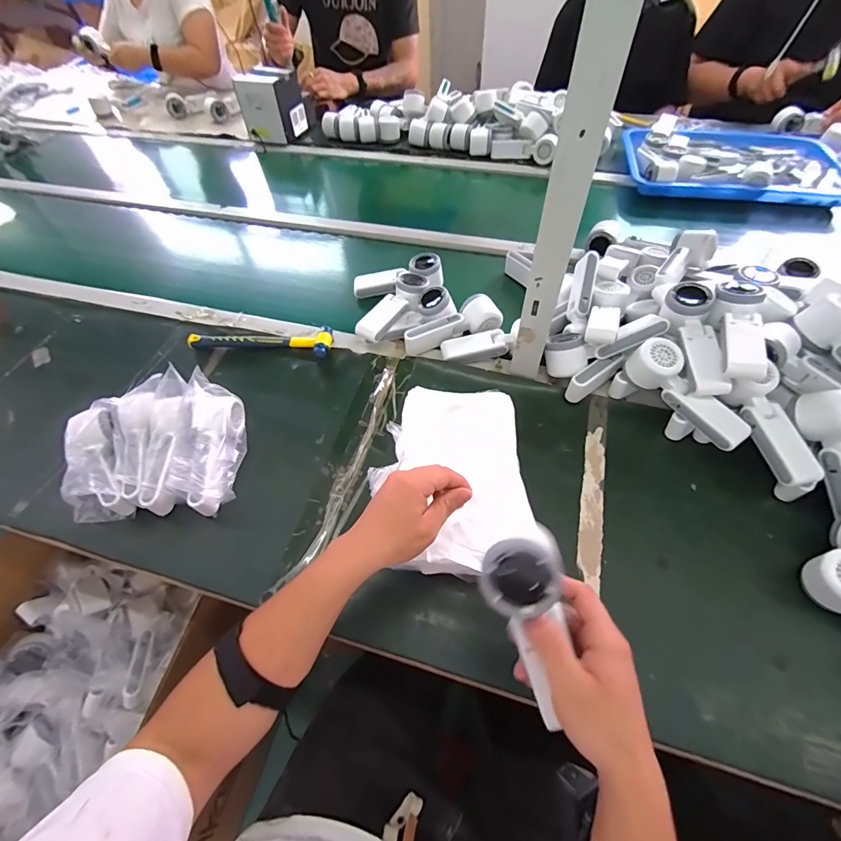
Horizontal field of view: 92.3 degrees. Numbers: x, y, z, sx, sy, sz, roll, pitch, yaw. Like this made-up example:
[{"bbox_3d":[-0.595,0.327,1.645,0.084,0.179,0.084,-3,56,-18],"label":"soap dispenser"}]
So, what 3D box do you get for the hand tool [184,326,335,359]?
[{"bbox_3d":[-0.272,-0.133,0.685,0.241,0.023,0.059,2,56,4],"label":"hand tool"}]

